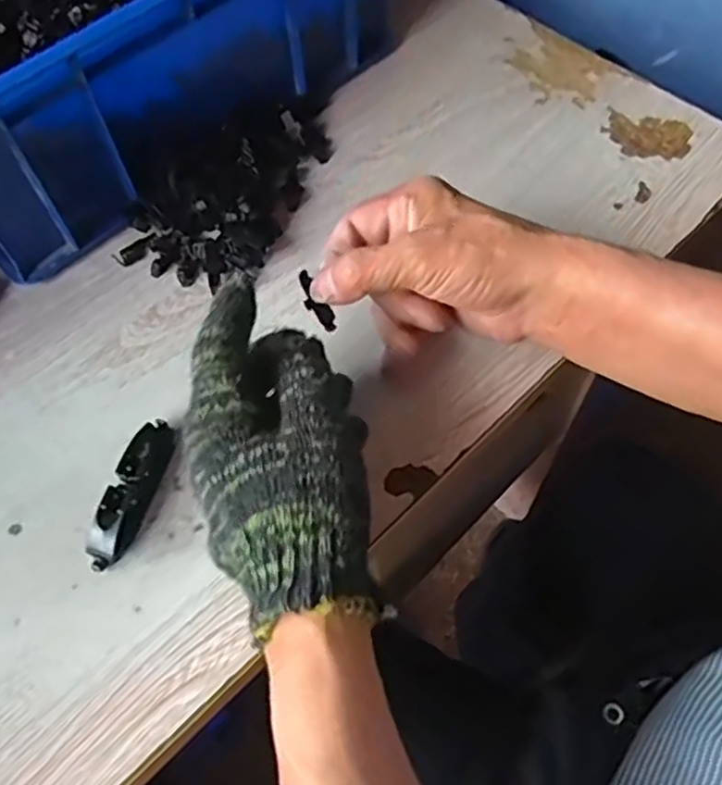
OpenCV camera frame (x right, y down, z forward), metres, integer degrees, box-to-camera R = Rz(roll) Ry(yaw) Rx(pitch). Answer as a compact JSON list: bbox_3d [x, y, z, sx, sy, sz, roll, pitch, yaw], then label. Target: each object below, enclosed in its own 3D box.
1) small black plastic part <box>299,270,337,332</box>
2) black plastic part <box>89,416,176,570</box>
[{"bbox_3d":[-0.025,-0.049,0.377,0.011,0.007,0.036,-27,77,-12],"label":"small black plastic part"},{"bbox_3d":[-0.121,0.052,0.377,0.022,0.017,0.082,17,64,11],"label":"black plastic part"}]

